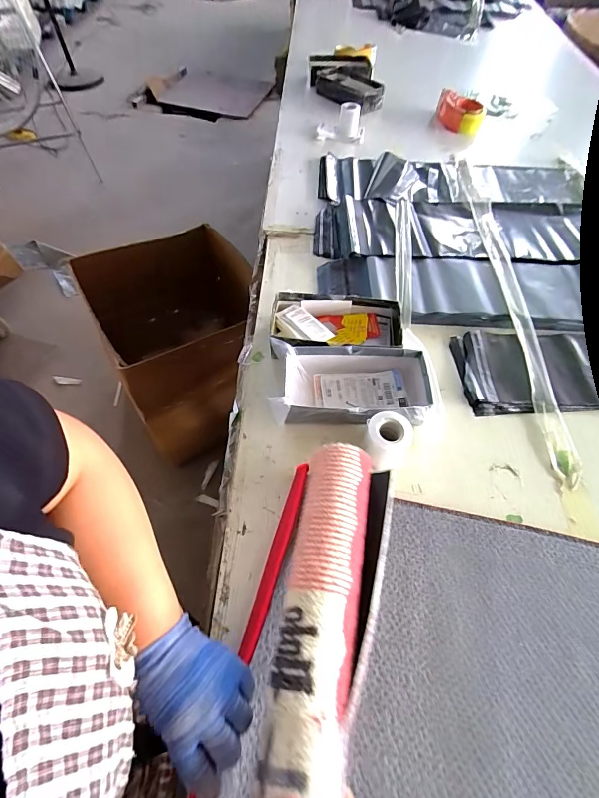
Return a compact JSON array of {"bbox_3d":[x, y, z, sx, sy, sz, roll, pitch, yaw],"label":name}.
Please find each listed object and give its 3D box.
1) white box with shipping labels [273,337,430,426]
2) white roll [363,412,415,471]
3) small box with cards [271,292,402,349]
[{"bbox_3d":[0.077,-0.020,0.583,0.239,0.054,0.128,3,58,0],"label":"white box with shipping labels"},{"bbox_3d":[0.122,0.061,0.528,0.063,0.060,0.065,1,58,-1],"label":"white roll"},{"bbox_3d":[0.061,-0.118,0.645,0.220,0.057,0.118,5,58,1],"label":"small box with cards"}]

